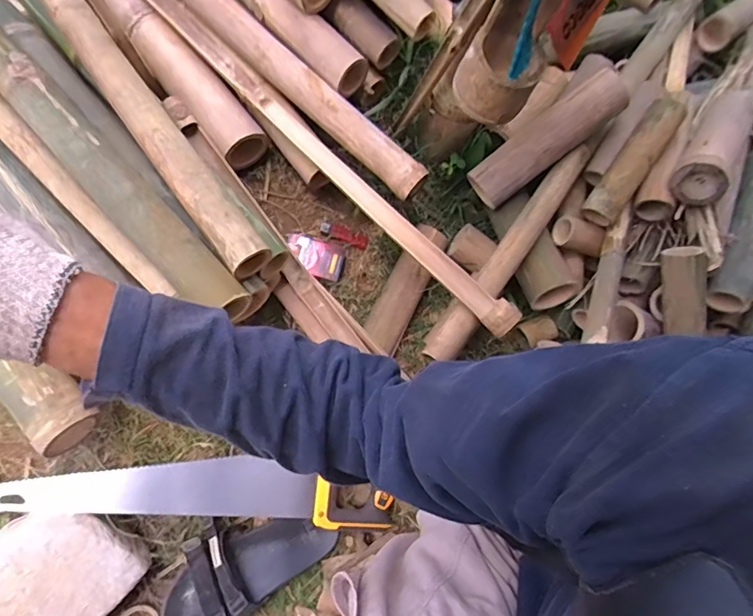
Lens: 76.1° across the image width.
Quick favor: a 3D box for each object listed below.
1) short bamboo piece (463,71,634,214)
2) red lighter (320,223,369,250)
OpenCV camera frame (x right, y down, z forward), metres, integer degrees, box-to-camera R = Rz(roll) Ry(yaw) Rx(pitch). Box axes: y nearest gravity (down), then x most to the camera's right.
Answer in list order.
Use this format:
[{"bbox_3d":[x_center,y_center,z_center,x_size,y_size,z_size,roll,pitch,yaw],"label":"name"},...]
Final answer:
[{"bbox_3d":[0.268,-0.269,0.766,0.260,0.075,0.082,-38,77,6],"label":"short bamboo piece"},{"bbox_3d":[-0.054,-0.125,0.827,0.084,0.007,0.024,19,74,-8],"label":"red lighter"}]

